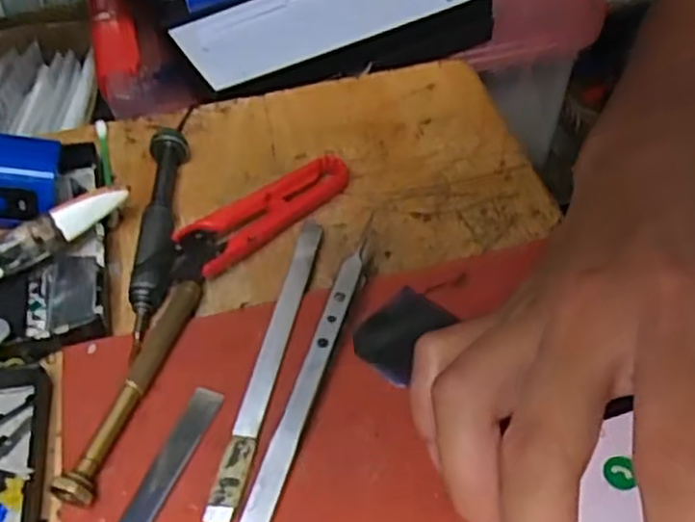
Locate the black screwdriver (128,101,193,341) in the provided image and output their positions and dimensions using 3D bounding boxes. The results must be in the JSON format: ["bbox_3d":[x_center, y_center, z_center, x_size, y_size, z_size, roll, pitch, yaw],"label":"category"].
[{"bbox_3d":[-0.079,-0.025,0.318,0.015,0.015,0.130,-3,50,-1],"label":"black screwdriver"}]

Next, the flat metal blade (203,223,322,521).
[{"bbox_3d":[-0.028,0.033,0.274,0.010,0.005,0.131,9,51,9],"label":"flat metal blade"}]

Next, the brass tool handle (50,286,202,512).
[{"bbox_3d":[-0.075,0.043,0.262,0.010,0.013,0.091,12,52,12],"label":"brass tool handle"}]

